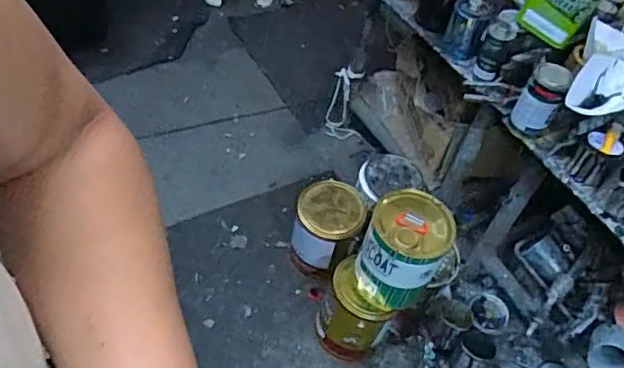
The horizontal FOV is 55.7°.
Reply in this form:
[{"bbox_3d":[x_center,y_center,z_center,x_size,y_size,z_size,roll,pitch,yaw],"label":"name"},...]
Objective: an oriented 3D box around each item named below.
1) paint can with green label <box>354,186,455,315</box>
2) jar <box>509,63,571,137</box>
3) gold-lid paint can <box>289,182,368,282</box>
[{"bbox_3d":[0.191,0.136,1.237,0.165,0.206,0.188,23,52,9],"label":"paint can with green label"},{"bbox_3d":[0.432,-0.163,1.110,0.071,0.120,0.079,30,53,14],"label":"jar"},{"bbox_3d":[0.036,0.124,1.463,0.167,0.213,0.147,8,51,-3],"label":"gold-lid paint can"}]

